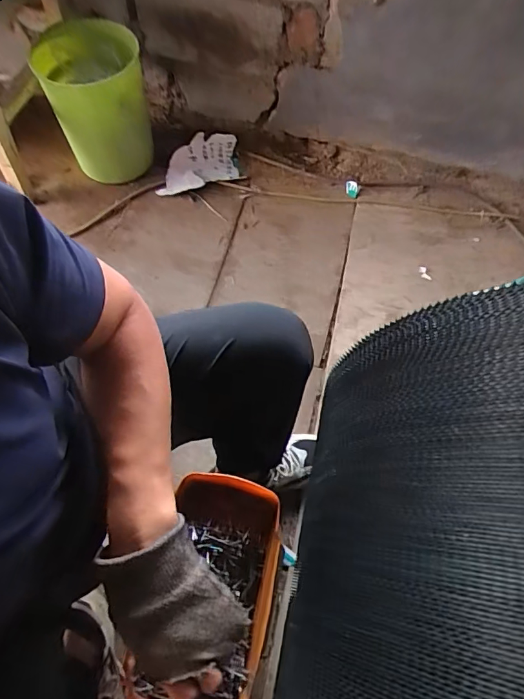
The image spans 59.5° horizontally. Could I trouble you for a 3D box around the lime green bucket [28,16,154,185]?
[{"bbox_3d":[-0.407,-0.626,1.183,0.216,0.337,0.278,-11,64,-11],"label":"lime green bucket"}]

